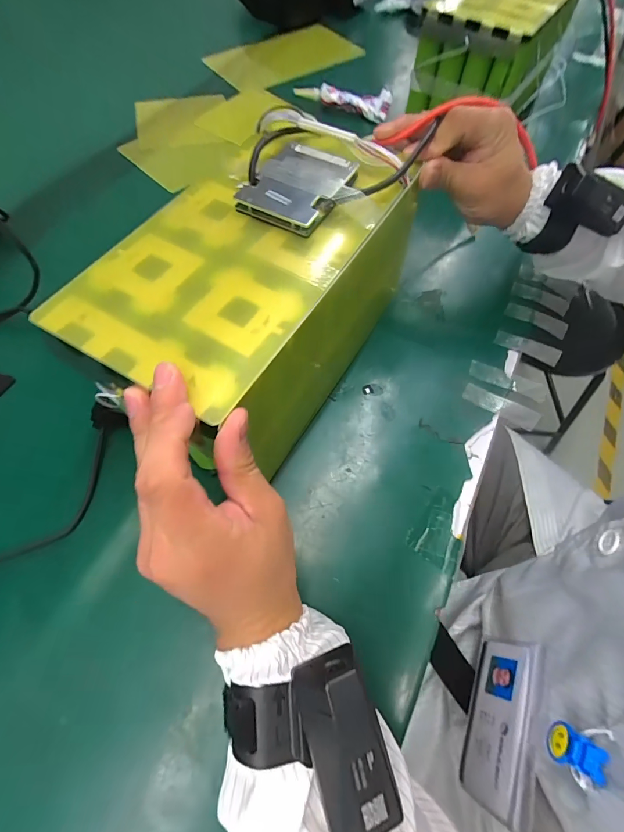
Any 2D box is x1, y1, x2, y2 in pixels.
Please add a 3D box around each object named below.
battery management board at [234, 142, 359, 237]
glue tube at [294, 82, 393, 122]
[{"bbox_3d":[-0.009,-0.167,0.279,0.061,0.017,0.081,28,64,13],"label":"battery management board"},{"bbox_3d":[0.050,-0.513,0.616,0.154,0.033,0.039,7,63,1],"label":"glue tube"}]

